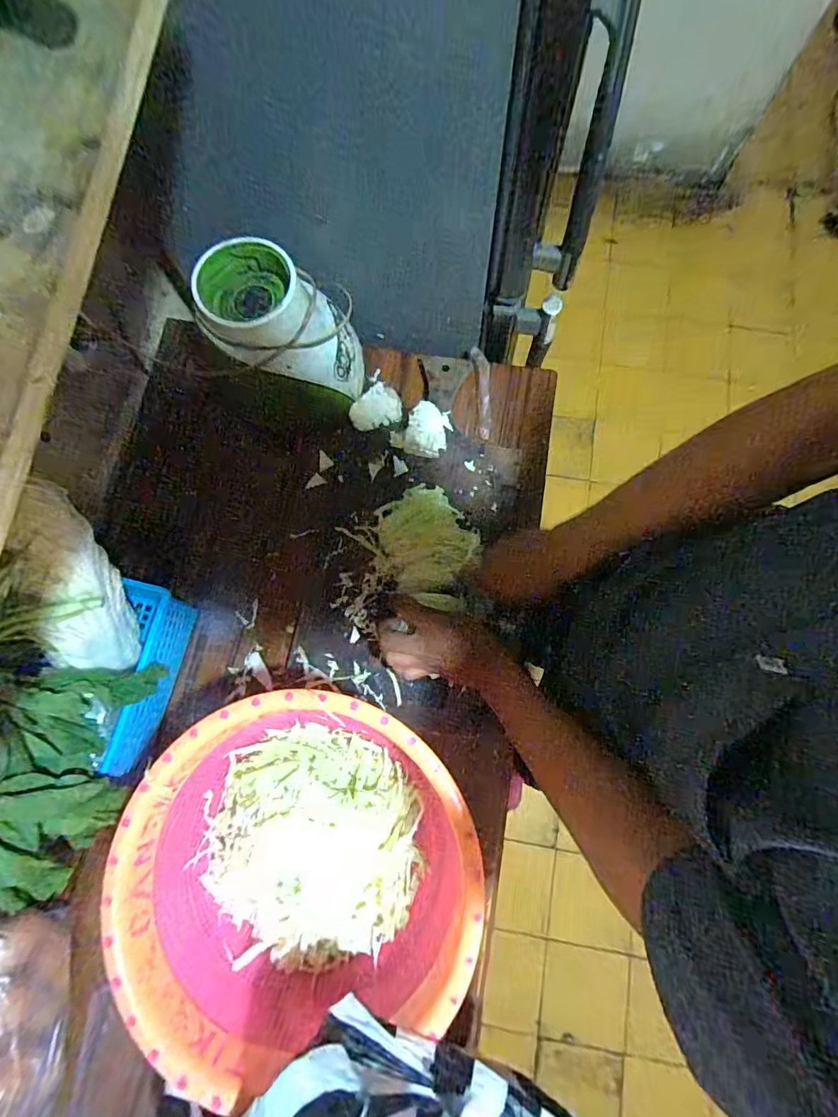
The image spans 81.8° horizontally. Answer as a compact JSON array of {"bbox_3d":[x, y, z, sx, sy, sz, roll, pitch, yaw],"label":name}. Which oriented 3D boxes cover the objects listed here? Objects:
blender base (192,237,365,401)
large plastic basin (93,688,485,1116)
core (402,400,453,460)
[{"bbox_3d":[-0.156,-0.268,0.584,0.154,0.169,0.120,-16,77,-3],"label":"blender base"},{"bbox_3d":[-0.109,0.287,0.474,0.312,0.128,0.296,0,77,1],"label":"large plastic basin"},{"bbox_3d":[0.014,-0.170,0.635,0.052,0.036,0.073,16,77,5],"label":"core"}]

